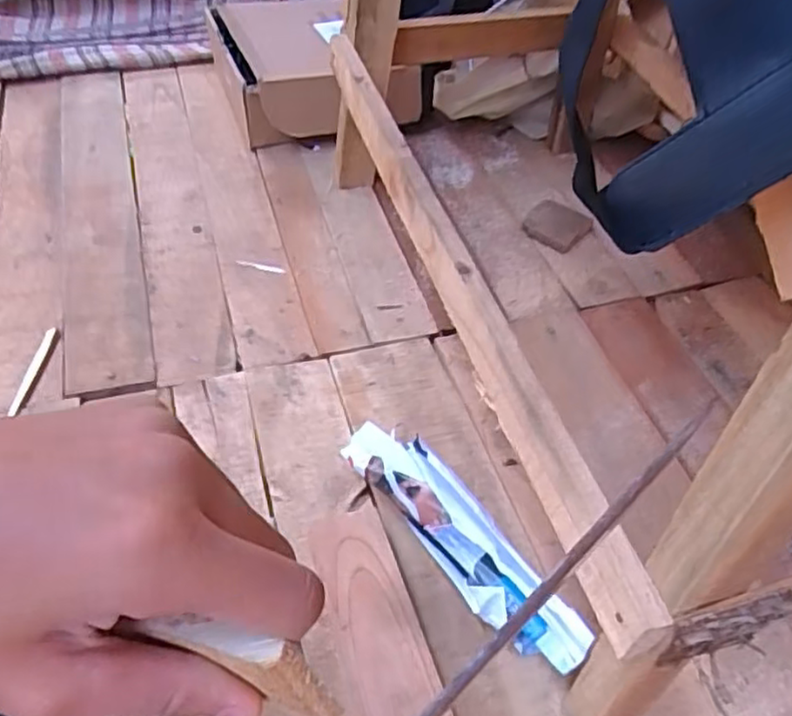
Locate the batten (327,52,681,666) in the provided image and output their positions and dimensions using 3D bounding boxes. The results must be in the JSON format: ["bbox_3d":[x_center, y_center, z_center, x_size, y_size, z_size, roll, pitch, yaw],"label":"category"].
[{"bbox_3d":[0.043,-0.092,0.597,0.027,0.052,0.680,-10,50,-14],"label":"batten"}]

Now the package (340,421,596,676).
[{"bbox_3d":[0.054,0.153,0.597,0.066,0.057,0.263,-30,57,-28],"label":"package"}]

